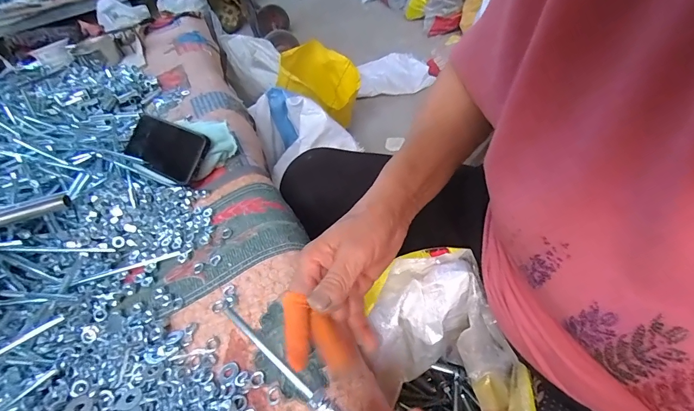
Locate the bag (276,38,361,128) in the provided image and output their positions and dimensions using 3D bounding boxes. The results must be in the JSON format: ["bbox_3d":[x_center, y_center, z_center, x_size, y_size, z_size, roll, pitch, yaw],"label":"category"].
[{"bbox_3d":[-0.085,-0.390,1.219,0.275,0.239,0.168,-25,44,-12],"label":"bag"}]

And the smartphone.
[{"bbox_3d":[-0.269,-0.084,0.543,0.153,0.013,0.073,21,89,24],"label":"smartphone"}]

